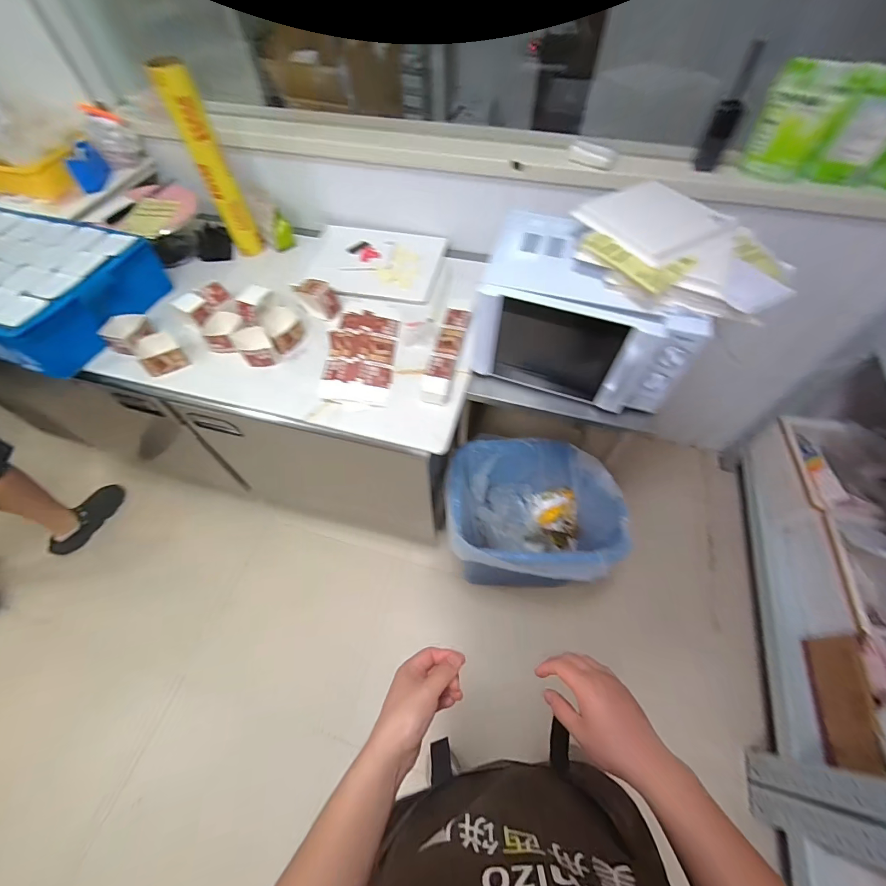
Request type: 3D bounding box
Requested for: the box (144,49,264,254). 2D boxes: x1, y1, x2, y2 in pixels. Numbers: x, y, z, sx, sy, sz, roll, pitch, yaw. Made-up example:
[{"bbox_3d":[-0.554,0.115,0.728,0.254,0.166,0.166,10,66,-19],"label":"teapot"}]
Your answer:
[{"bbox_3d":[-0.652,-0.782,1.105,0.082,0.451,0.077,-20,60,-11],"label":"box"}]

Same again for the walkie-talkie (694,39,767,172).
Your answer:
[{"bbox_3d":[0.682,-0.794,0.916,0.058,0.236,0.057,17,39,11],"label":"walkie-talkie"}]

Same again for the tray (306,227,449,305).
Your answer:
[{"bbox_3d":[-0.220,-0.577,1.229,0.421,0.025,0.330,10,59,7],"label":"tray"}]

